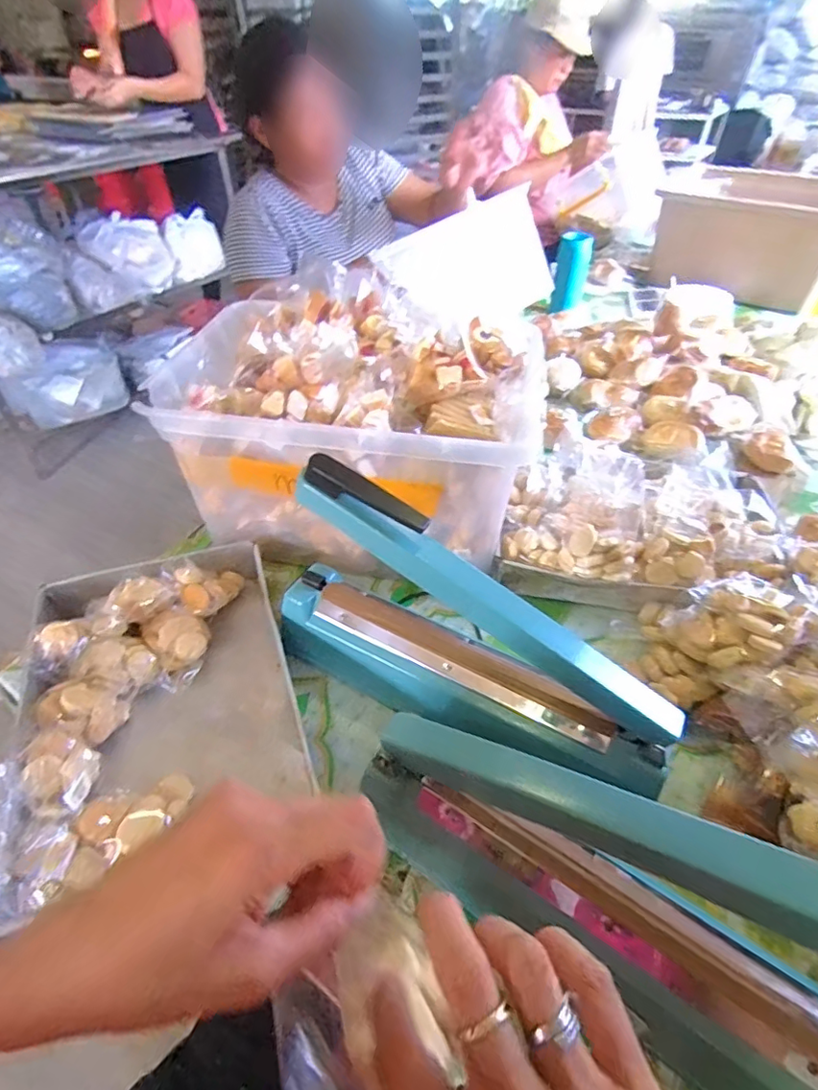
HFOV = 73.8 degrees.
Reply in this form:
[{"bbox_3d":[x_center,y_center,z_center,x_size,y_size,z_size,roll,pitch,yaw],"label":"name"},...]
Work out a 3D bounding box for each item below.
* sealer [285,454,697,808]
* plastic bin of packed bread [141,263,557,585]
[{"bbox_3d":[0.051,0.068,0.492,0.386,0.218,0.117,19,48,19],"label":"sealer"},{"bbox_3d":[-0.060,-0.134,0.680,0.410,0.250,0.274,8,45,9],"label":"plastic bin of packed bread"}]

